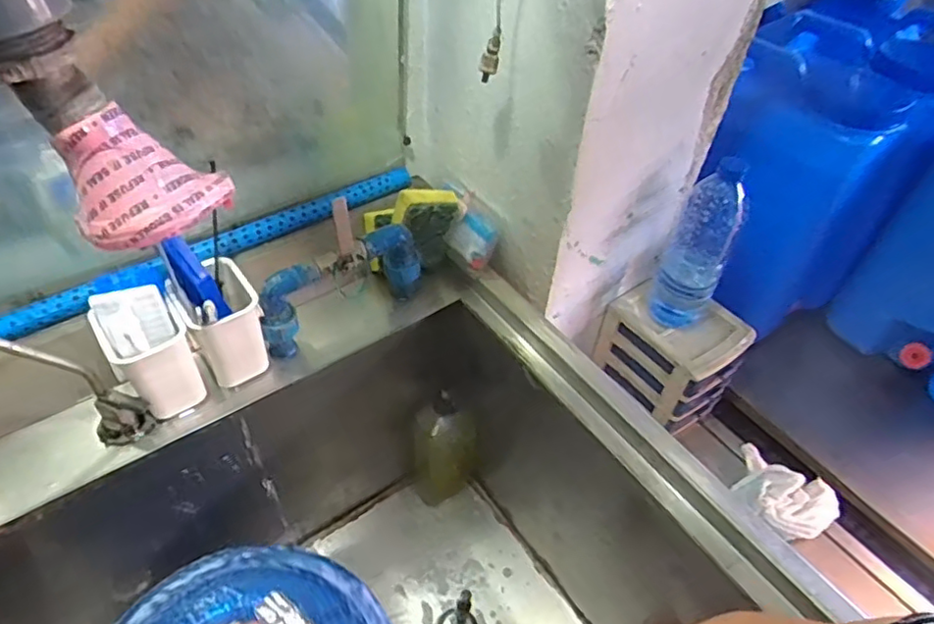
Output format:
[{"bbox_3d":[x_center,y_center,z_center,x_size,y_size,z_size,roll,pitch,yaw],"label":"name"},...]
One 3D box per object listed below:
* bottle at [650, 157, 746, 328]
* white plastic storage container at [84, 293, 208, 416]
[{"bbox_3d":[0.297,-0.082,0.795,0.077,0.240,0.058,22,50,17],"label":"bottle"},{"bbox_3d":[-0.315,0.050,0.628,0.071,0.113,0.062,-26,53,-25],"label":"white plastic storage container"}]

